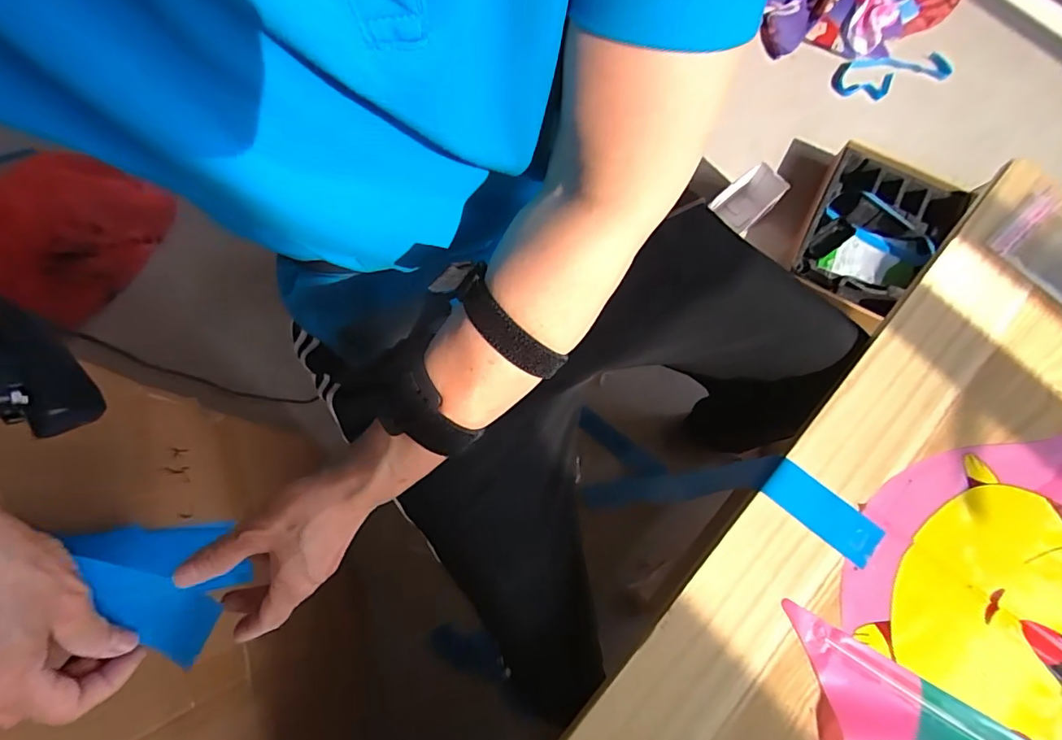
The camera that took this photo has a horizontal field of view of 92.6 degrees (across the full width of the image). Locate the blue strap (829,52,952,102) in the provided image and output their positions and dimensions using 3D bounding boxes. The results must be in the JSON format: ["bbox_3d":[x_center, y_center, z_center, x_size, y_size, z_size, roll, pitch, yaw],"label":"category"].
[{"bbox_3d":[0.849,-0.694,1.197,0.256,0.025,0.100,-5,83,3],"label":"blue strap"}]

